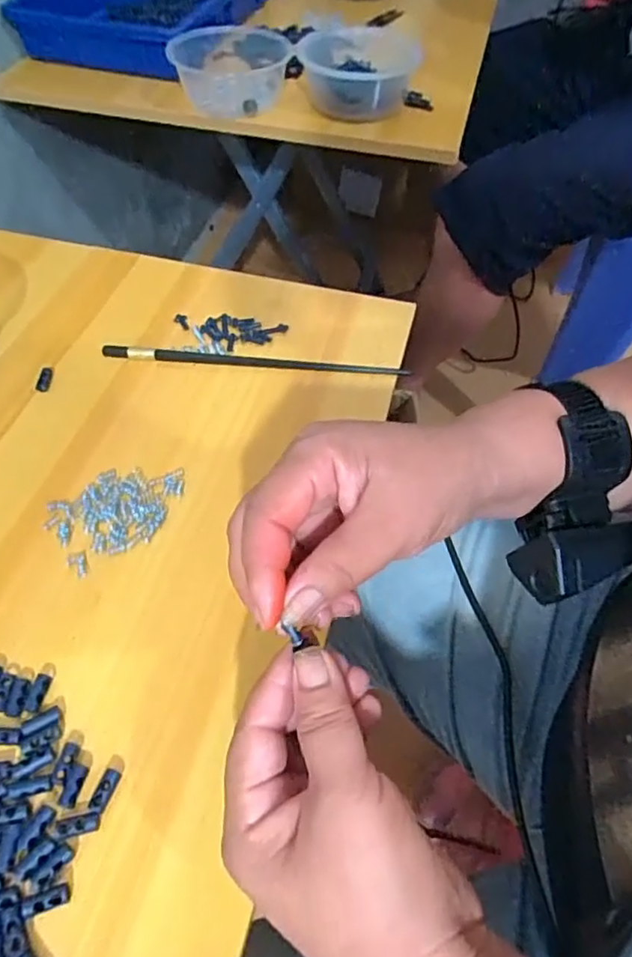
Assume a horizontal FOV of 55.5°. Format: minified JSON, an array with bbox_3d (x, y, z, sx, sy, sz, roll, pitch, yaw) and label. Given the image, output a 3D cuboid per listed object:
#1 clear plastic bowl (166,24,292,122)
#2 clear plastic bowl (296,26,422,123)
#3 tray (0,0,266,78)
[{"bbox_3d":[-0.103,-0.500,0.729,0.141,0.055,0.159,-1,52,-1],"label":"clear plastic bowl"},{"bbox_3d":[0.050,-0.476,0.711,0.139,0.061,0.135,0,52,0],"label":"clear plastic bowl"},{"bbox_3d":[-0.215,-0.640,0.805,0.204,0.082,0.348,18,54,13],"label":"tray"}]

